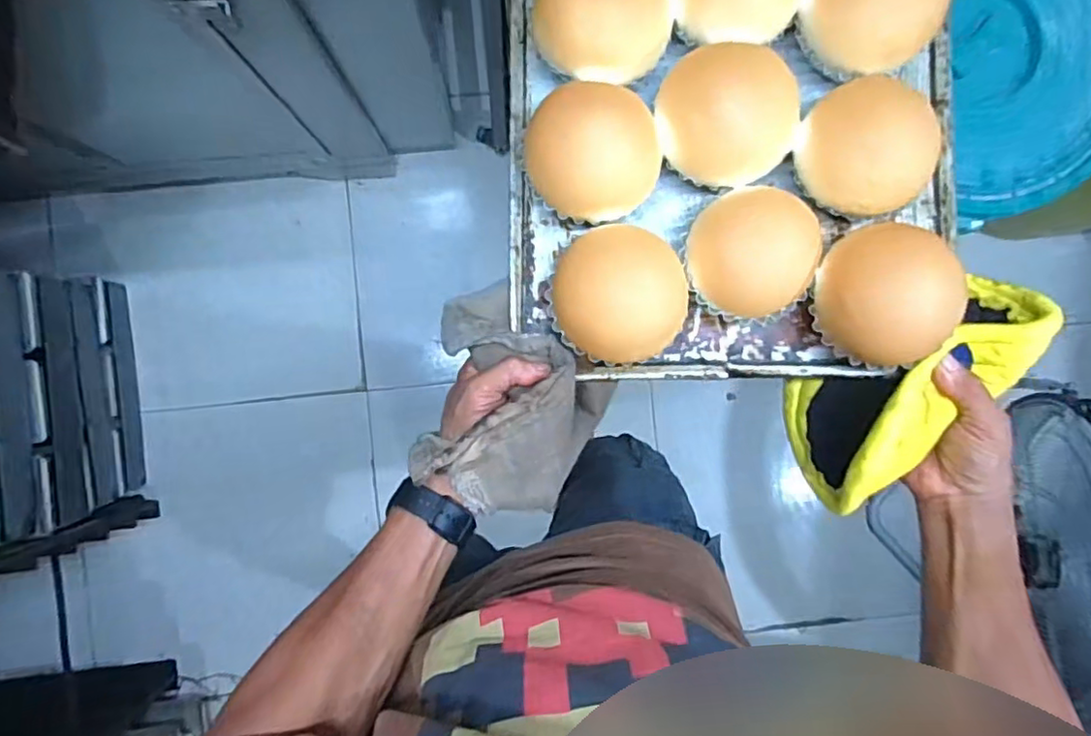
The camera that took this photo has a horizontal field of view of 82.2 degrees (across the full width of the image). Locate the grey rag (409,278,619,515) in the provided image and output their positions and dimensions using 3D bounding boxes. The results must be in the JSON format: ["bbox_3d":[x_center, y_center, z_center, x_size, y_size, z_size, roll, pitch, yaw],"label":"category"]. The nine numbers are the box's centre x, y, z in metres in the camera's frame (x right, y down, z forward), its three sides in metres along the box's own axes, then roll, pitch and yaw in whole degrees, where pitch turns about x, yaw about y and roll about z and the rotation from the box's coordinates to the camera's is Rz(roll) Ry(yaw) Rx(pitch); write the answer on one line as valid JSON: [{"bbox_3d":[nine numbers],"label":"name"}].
[{"bbox_3d":[-0.031,0.026,0.444,0.148,0.080,0.133,39,87,1],"label":"grey rag"}]

